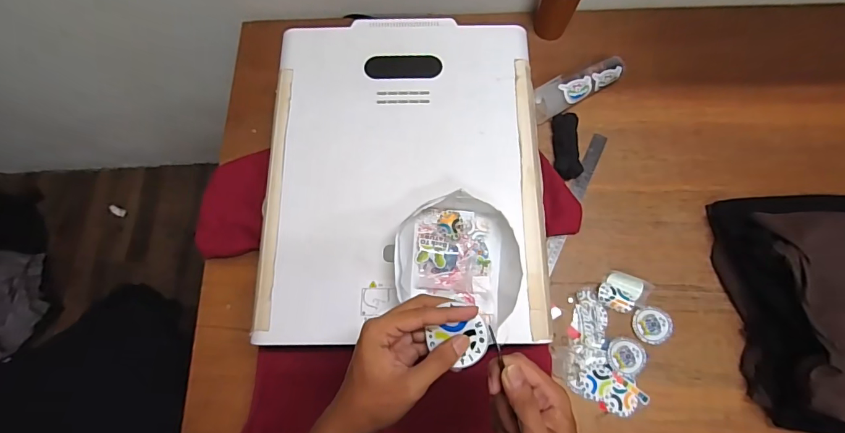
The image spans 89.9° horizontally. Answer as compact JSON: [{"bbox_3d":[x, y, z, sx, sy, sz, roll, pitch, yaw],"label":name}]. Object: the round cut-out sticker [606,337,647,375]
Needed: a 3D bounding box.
[{"bbox_3d":[0.334,0.226,0.692,0.060,0.004,0.055,0,71,1],"label":"round cut-out sticker"}]

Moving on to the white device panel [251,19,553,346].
[{"bbox_3d":[-0.027,-0.079,0.626,0.398,0.028,0.500,-1,71,1],"label":"white device panel"}]

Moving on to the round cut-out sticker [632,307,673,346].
[{"bbox_3d":[0.382,0.180,0.701,0.060,0.011,0.058,4,72,3],"label":"round cut-out sticker"}]

